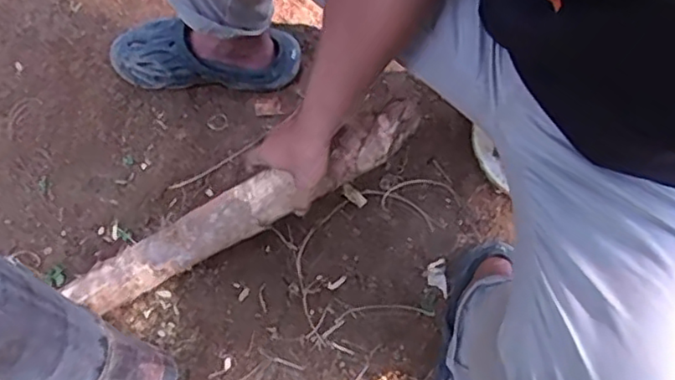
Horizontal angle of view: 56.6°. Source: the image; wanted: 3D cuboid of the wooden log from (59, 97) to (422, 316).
[{"bbox_3d":[-0.117,0.028,0.784,0.485,0.051,0.060,-28,76,9],"label":"wooden log"}]

